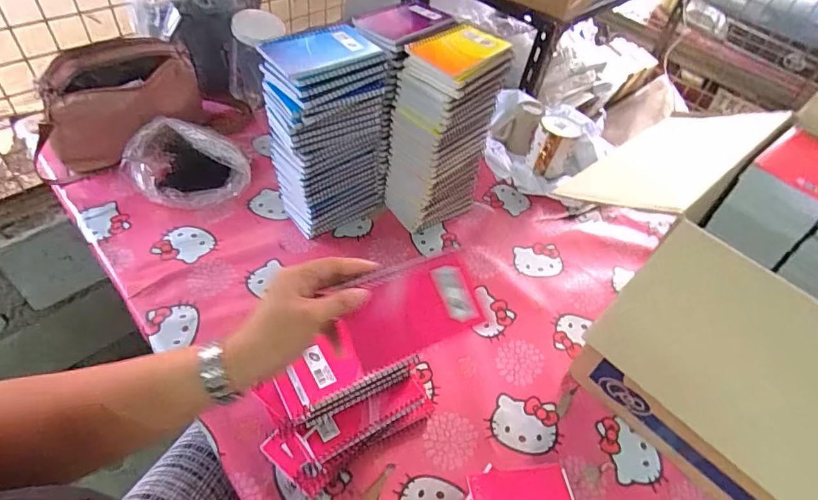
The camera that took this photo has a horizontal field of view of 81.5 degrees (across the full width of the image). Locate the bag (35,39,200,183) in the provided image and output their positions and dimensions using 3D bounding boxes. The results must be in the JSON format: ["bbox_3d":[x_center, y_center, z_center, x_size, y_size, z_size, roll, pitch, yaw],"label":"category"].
[{"bbox_3d":[-0.493,-0.238,0.800,0.270,0.161,0.113,-19,53,-22],"label":"bag"}]

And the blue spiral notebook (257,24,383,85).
[{"bbox_3d":[-0.112,-0.256,0.610,0.137,0.018,0.095,-24,55,-25],"label":"blue spiral notebook"}]

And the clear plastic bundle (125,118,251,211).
[{"bbox_3d":[-0.362,-0.137,0.777,0.184,0.100,0.105,-13,51,-17],"label":"clear plastic bundle"}]

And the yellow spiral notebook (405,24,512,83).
[{"bbox_3d":[0.064,-0.268,0.638,0.094,0.017,0.125,36,56,17],"label":"yellow spiral notebook"}]

